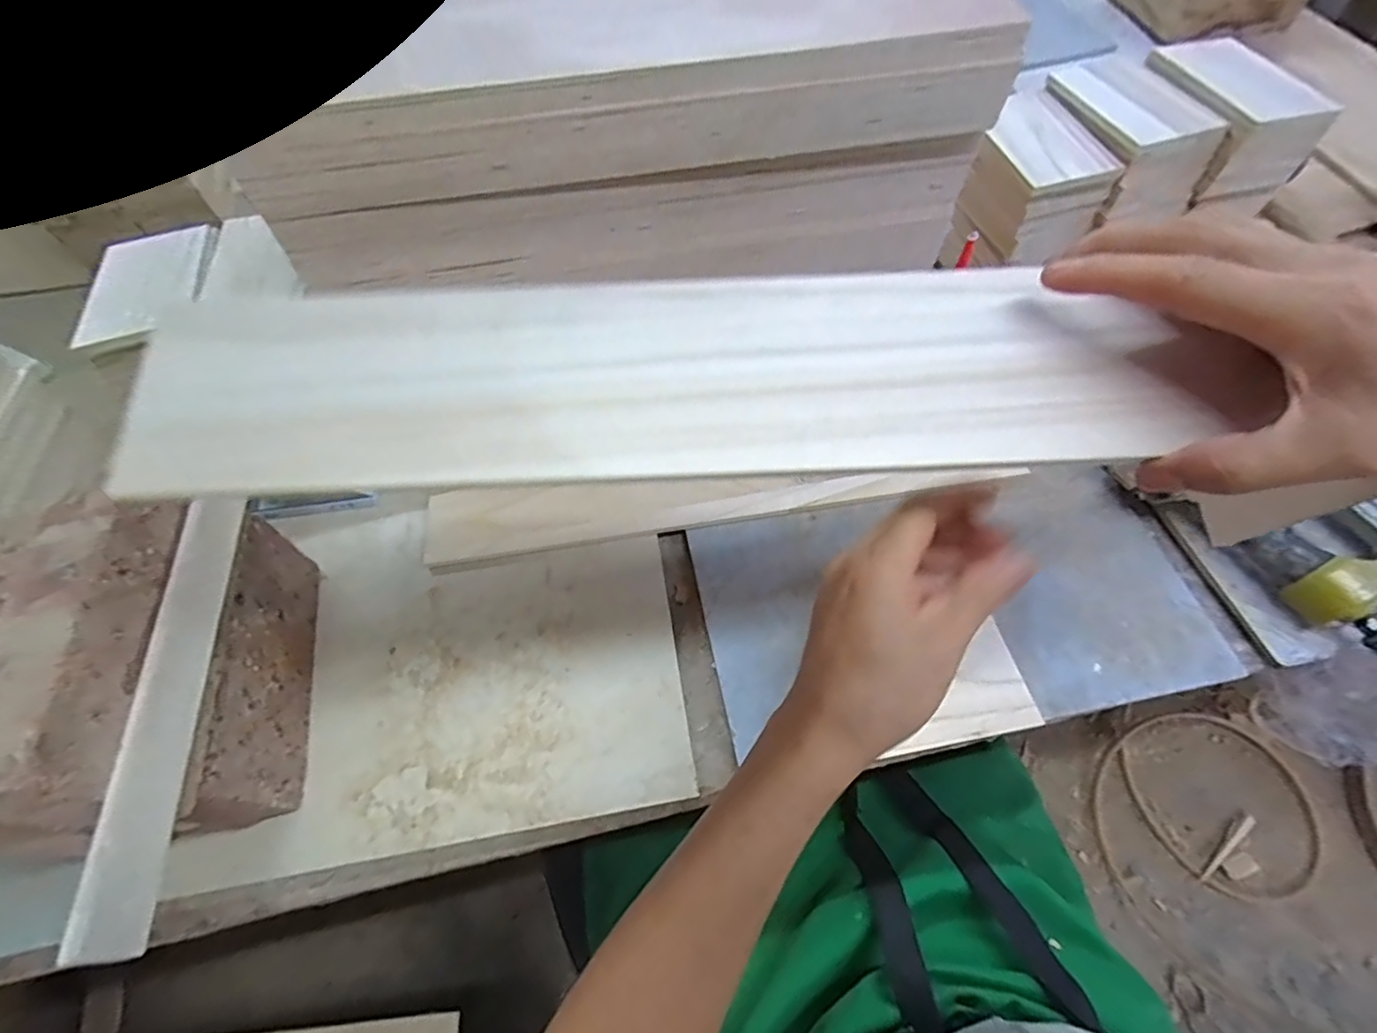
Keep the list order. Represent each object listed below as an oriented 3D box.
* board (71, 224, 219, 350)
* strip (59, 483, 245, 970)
[{"bbox_3d":[-0.472,-0.210,0.512,0.094,0.010,0.144,-15,60,-7],"label":"board"},{"bbox_3d":[-0.289,0.090,0.330,0.005,0.049,0.261,-13,60,-6],"label":"strip"}]

